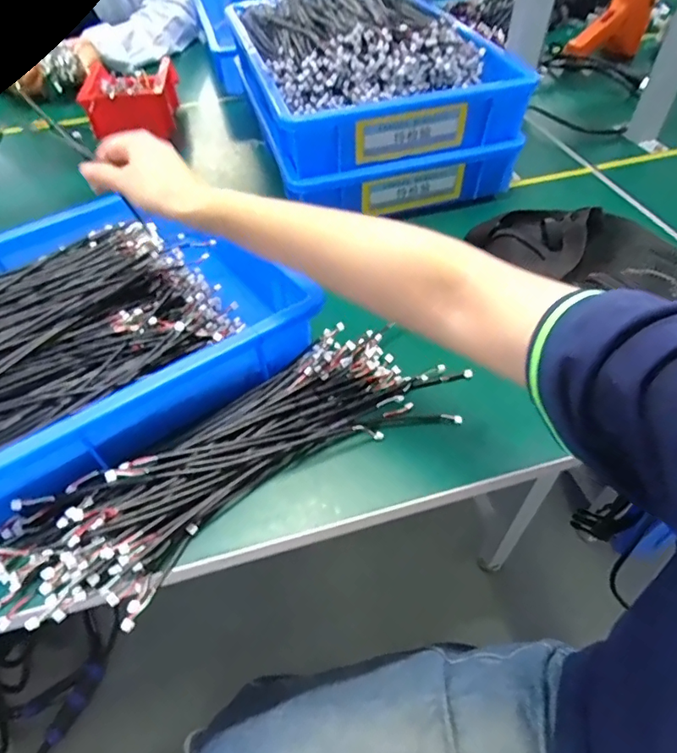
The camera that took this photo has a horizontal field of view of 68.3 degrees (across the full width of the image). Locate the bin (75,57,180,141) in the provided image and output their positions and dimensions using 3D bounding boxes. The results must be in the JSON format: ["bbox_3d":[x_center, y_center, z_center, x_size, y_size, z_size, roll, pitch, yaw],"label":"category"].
[{"bbox_3d":[-0.322,-0.448,0.786,0.127,0.074,0.155,-2,47,-5],"label":"bin"}]

